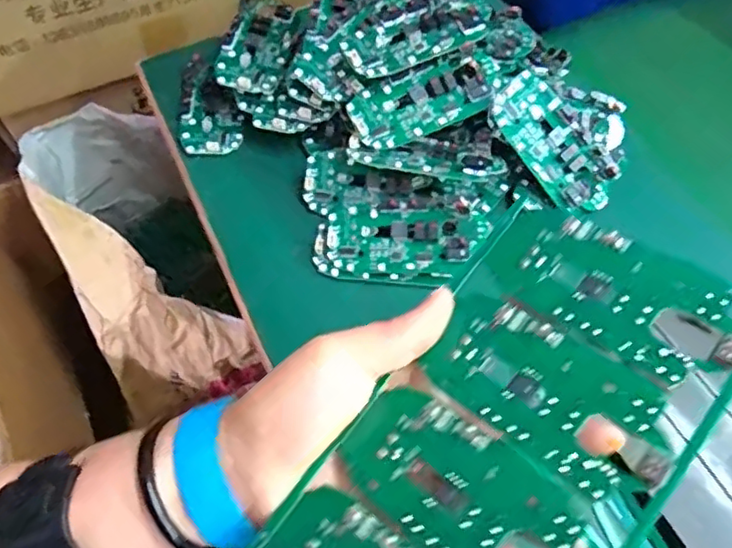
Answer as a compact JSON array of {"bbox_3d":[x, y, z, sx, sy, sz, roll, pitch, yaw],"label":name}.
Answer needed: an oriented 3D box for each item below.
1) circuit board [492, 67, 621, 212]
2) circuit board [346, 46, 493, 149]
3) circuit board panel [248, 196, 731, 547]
[{"bbox_3d":[0.121,-0.082,0.389,0.045,0.010,0.096,-40,97,-8],"label":"circuit board"},{"bbox_3d":[0.033,-0.109,0.391,0.088,0.011,0.040,-22,83,-2],"label":"circuit board"},{"bbox_3d":[0.049,0.061,0.221,0.104,0.004,0.186,32,77,35],"label":"circuit board panel"}]

